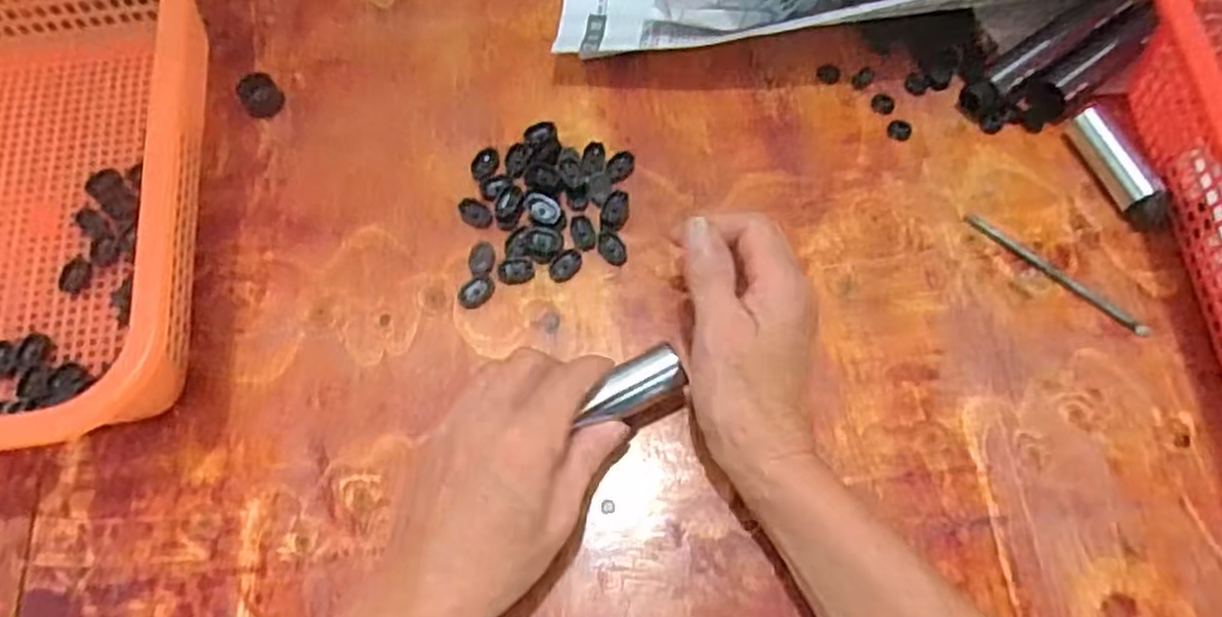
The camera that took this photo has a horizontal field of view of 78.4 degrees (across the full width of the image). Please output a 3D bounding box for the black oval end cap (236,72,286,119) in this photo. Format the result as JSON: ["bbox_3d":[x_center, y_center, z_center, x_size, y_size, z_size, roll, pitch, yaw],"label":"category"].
[{"bbox_3d":[-0.233,-0.142,0.499,0.025,0.019,0.024,-41,73,-15],"label":"black oval end cap"}]

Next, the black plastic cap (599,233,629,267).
[{"bbox_3d":[0.001,-0.037,0.453,0.015,0.004,0.023,-36,72,-13],"label":"black plastic cap"}]

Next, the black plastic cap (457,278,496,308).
[{"bbox_3d":[-0.080,-0.010,0.447,0.023,0.004,0.016,-40,73,-14],"label":"black plastic cap"}]

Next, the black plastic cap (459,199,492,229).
[{"bbox_3d":[-0.084,-0.059,0.466,0.024,0.004,0.016,33,72,13],"label":"black plastic cap"}]

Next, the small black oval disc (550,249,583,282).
[{"bbox_3d":[-0.027,-0.027,0.452,0.015,0.004,0.023,37,73,14],"label":"small black oval disc"}]

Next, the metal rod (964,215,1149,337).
[{"bbox_3d":[0.265,-0.021,0.449,0.116,0.009,0.007,41,74,15],"label":"metal rod"}]

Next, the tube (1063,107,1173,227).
[{"bbox_3d":[0.311,-0.086,0.461,0.019,0.027,0.081,-19,69,-7],"label":"tube"}]

